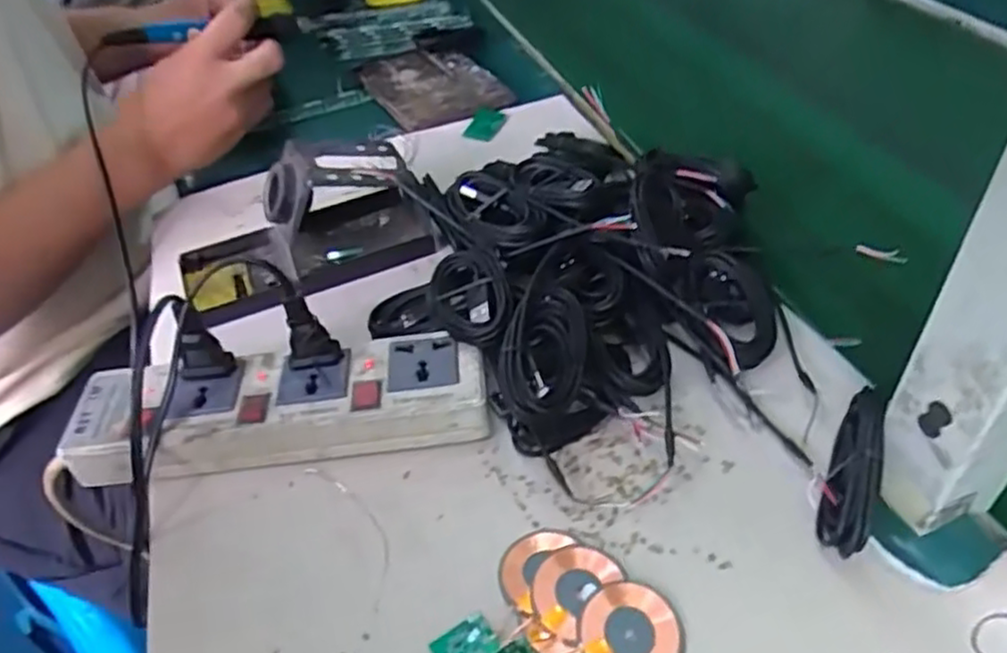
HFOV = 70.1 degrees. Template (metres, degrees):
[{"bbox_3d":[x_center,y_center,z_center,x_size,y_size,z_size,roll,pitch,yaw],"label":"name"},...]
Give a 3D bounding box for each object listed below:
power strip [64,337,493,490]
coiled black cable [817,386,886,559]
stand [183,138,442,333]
[{"bbox_3d":[-0.114,0.043,0.375,0.207,0.037,0.053,-7,43,0],"label":"power strip"},{"bbox_3d":[0.149,0.063,0.308,0.015,0.042,0.070,13,46,21],"label":"coiled black cable"},{"bbox_3d":[-0.132,-0.072,0.467,0.162,0.079,0.078,-19,44,-13],"label":"stand"}]

